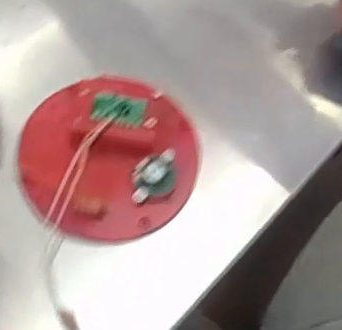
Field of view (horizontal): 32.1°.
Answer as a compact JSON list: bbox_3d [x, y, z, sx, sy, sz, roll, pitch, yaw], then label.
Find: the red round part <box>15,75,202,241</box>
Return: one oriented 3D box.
[{"bbox_3d":[-0.045,-0.010,0.408,0.118,0.024,0.119,2,62,-3],"label":"red round part"}]

